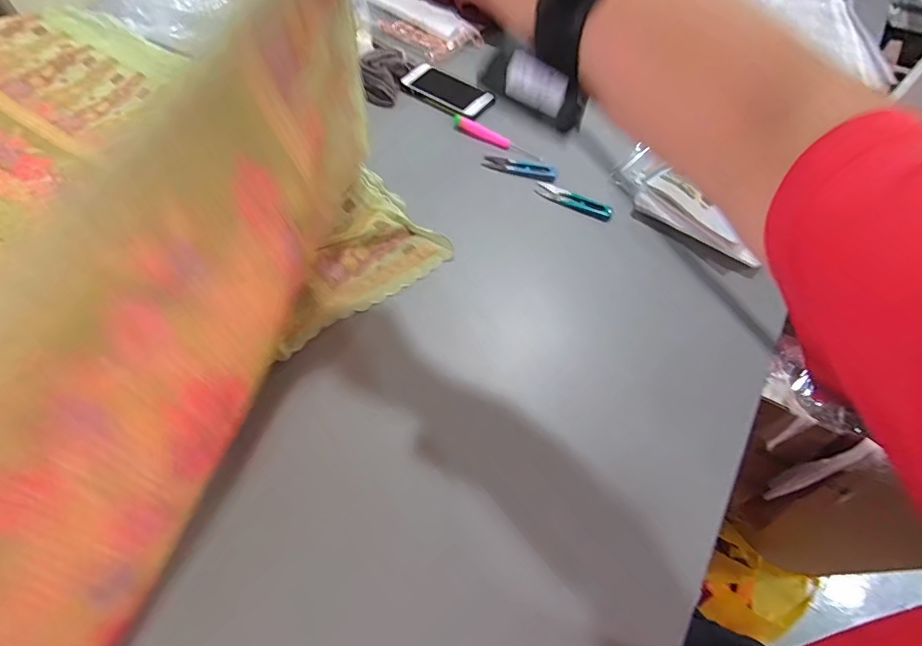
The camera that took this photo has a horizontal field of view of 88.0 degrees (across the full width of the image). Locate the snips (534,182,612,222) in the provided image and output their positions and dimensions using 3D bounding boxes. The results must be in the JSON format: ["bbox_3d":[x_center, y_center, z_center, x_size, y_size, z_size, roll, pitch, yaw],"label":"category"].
[{"bbox_3d":[0.149,-0.162,0.628,0.105,0.015,0.027,28,63,13],"label":"snips"}]

